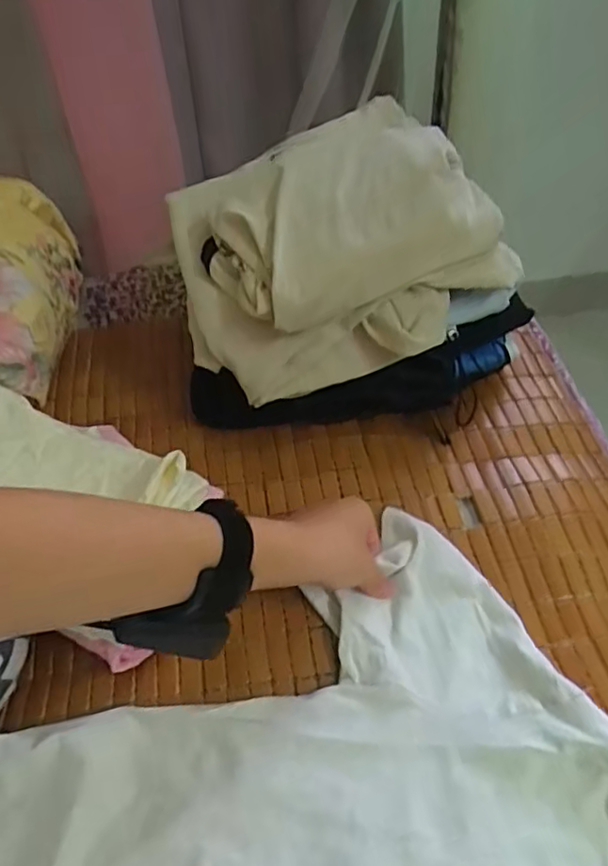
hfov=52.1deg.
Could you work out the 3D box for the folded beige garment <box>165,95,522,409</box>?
[{"bbox_3d":[0.021,-0.159,0.535,0.252,0.133,0.204,-17,54,-11],"label":"folded beige garment"}]

